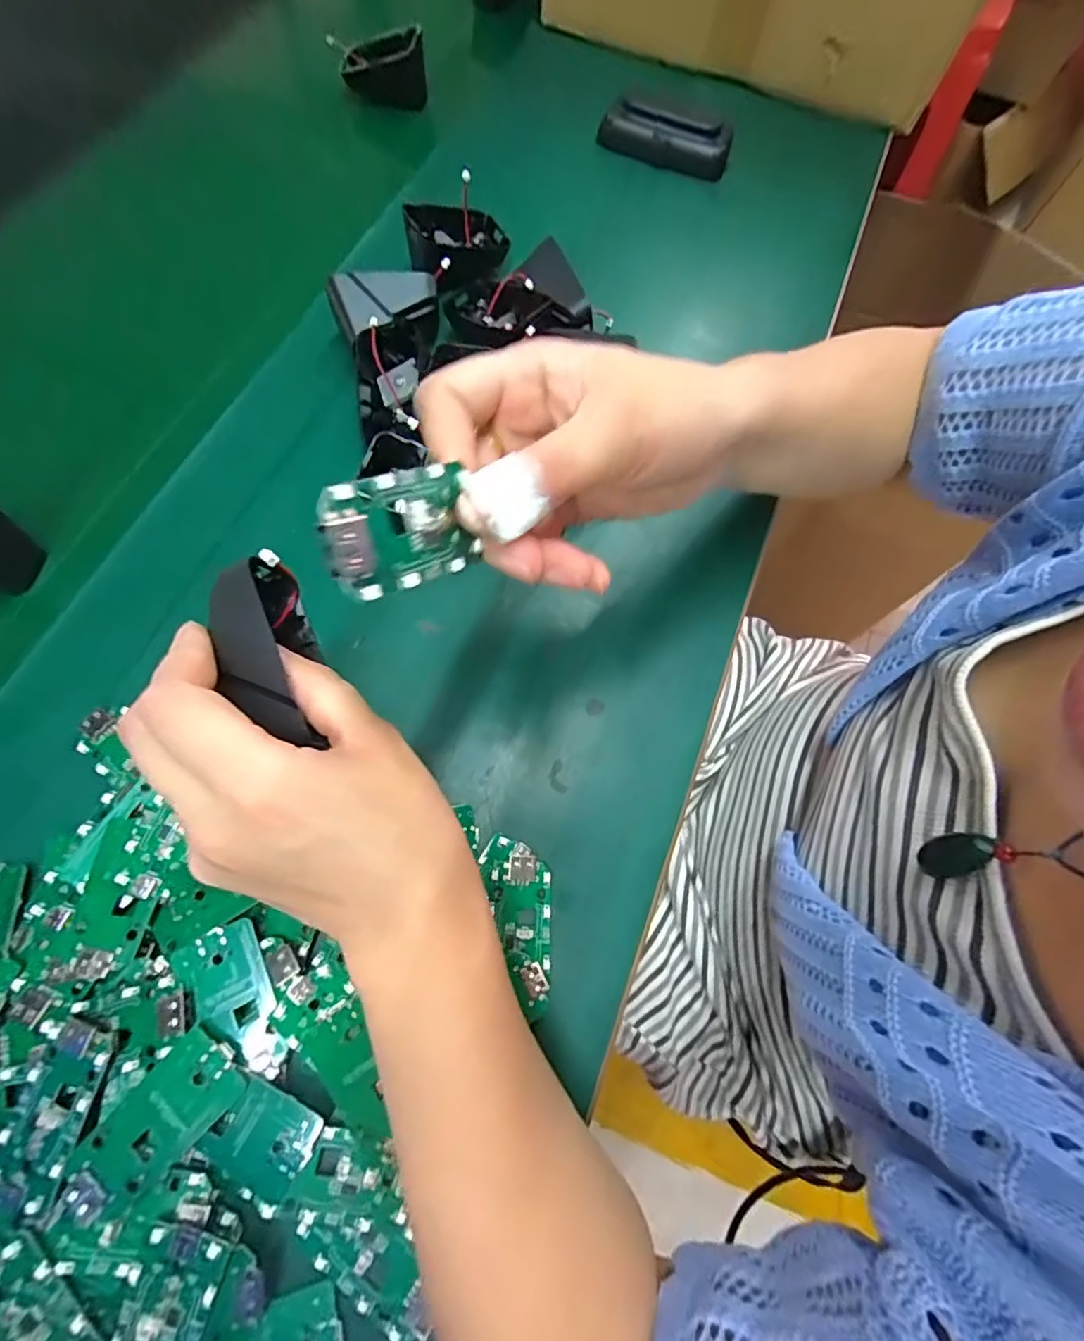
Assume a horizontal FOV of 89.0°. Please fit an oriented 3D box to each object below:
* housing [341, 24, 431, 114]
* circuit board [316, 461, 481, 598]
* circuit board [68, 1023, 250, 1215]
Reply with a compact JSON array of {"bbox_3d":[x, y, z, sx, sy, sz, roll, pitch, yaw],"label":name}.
[{"bbox_3d":[-0.132,-0.509,0.468,0.070,0.042,0.026,6,70,-1],"label":"housing"},{"bbox_3d":[-0.037,-0.039,0.153,0.006,0.030,0.059,-2,22,28],"label":"circuit board"},{"bbox_3d":[-0.146,0.172,0.213,0.030,0.004,0.057,46,74,2],"label":"circuit board"}]

